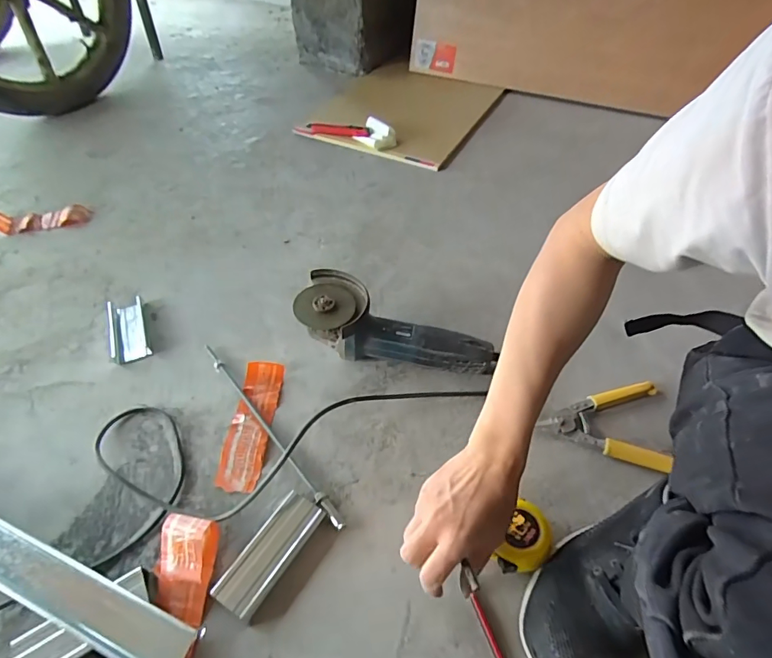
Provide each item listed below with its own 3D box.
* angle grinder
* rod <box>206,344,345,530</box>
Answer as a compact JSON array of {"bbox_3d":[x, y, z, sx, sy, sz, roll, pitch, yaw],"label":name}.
[{"bbox_3d":[0.014,0.006,0.647,0.270,0.093,0.101,14,51,10],"label":"angle grinder"},{"bbox_3d":[-0.157,0.124,0.589,0.013,0.011,0.331,-33,58,-25],"label":"rod"}]

